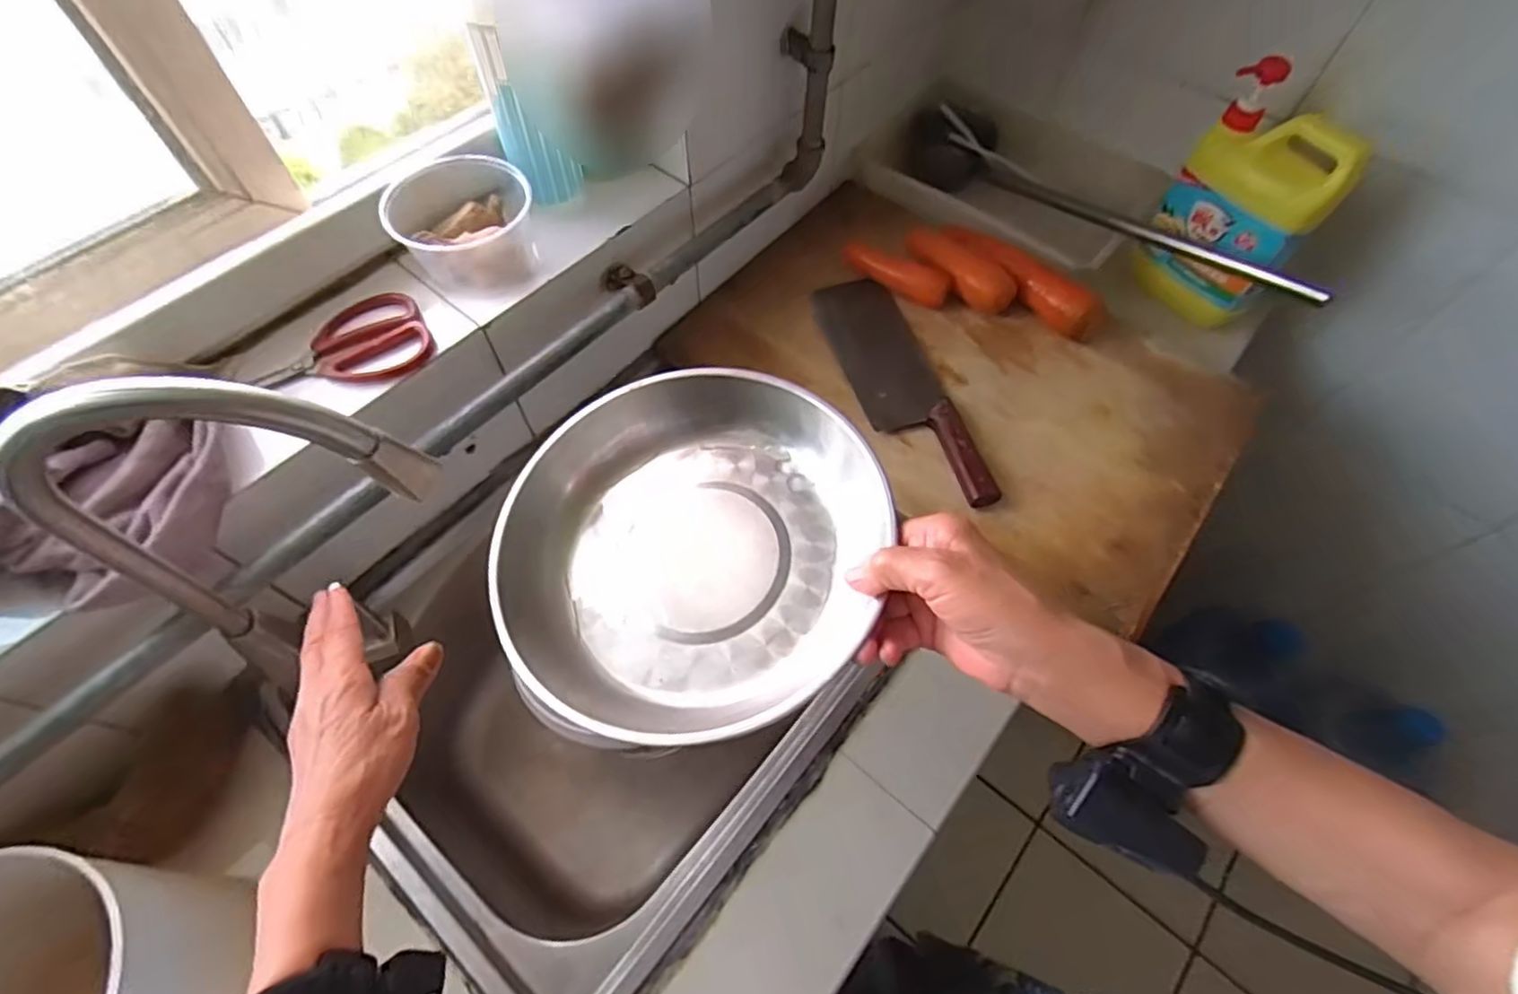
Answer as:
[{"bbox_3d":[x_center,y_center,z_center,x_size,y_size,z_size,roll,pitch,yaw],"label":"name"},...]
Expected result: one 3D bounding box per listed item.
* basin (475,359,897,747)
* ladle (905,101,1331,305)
[{"bbox_3d":[-0.044,0.034,0.431,0.237,0.076,0.229,1,59,-1],"label":"basin"},{"bbox_3d":[0.392,-0.345,0.797,0.068,0.105,0.506,-40,67,-22],"label":"ladle"}]

